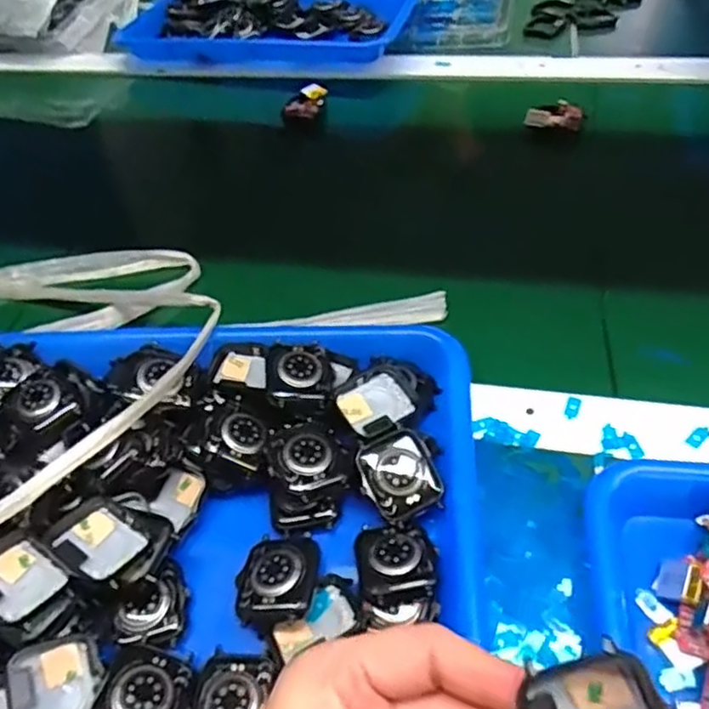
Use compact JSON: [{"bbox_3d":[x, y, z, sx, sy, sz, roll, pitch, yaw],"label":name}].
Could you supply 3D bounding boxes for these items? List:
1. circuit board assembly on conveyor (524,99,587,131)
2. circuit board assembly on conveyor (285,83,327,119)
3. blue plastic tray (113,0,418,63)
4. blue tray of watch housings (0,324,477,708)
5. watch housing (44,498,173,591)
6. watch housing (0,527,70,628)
[{"bbox_3d":[0.180,-0.214,0.598,0.051,0.019,0.026,2,49,8],"label":"circuit board assembly on conveyor"},{"bbox_3d":[-0.047,-0.249,0.650,0.031,0.012,0.044,11,51,15],"label":"circuit board assembly on conveyor"},{"bbox_3d":[-0.087,-0.413,0.777,0.344,0.047,0.237,8,50,13],"label":"blue plastic tray"},{"bbox_3d":[-0.106,0.083,0.334,0.326,0.041,0.247,0,49,7],"label":"blue tray of watch housings"},{"bbox_3d":[-0.116,0.090,0.320,0.051,0.009,0.039,19,45,17],"label":"watch housing"},{"bbox_3d":[-0.158,0.103,0.308,0.046,0.007,0.033,26,56,26],"label":"watch housing"}]

